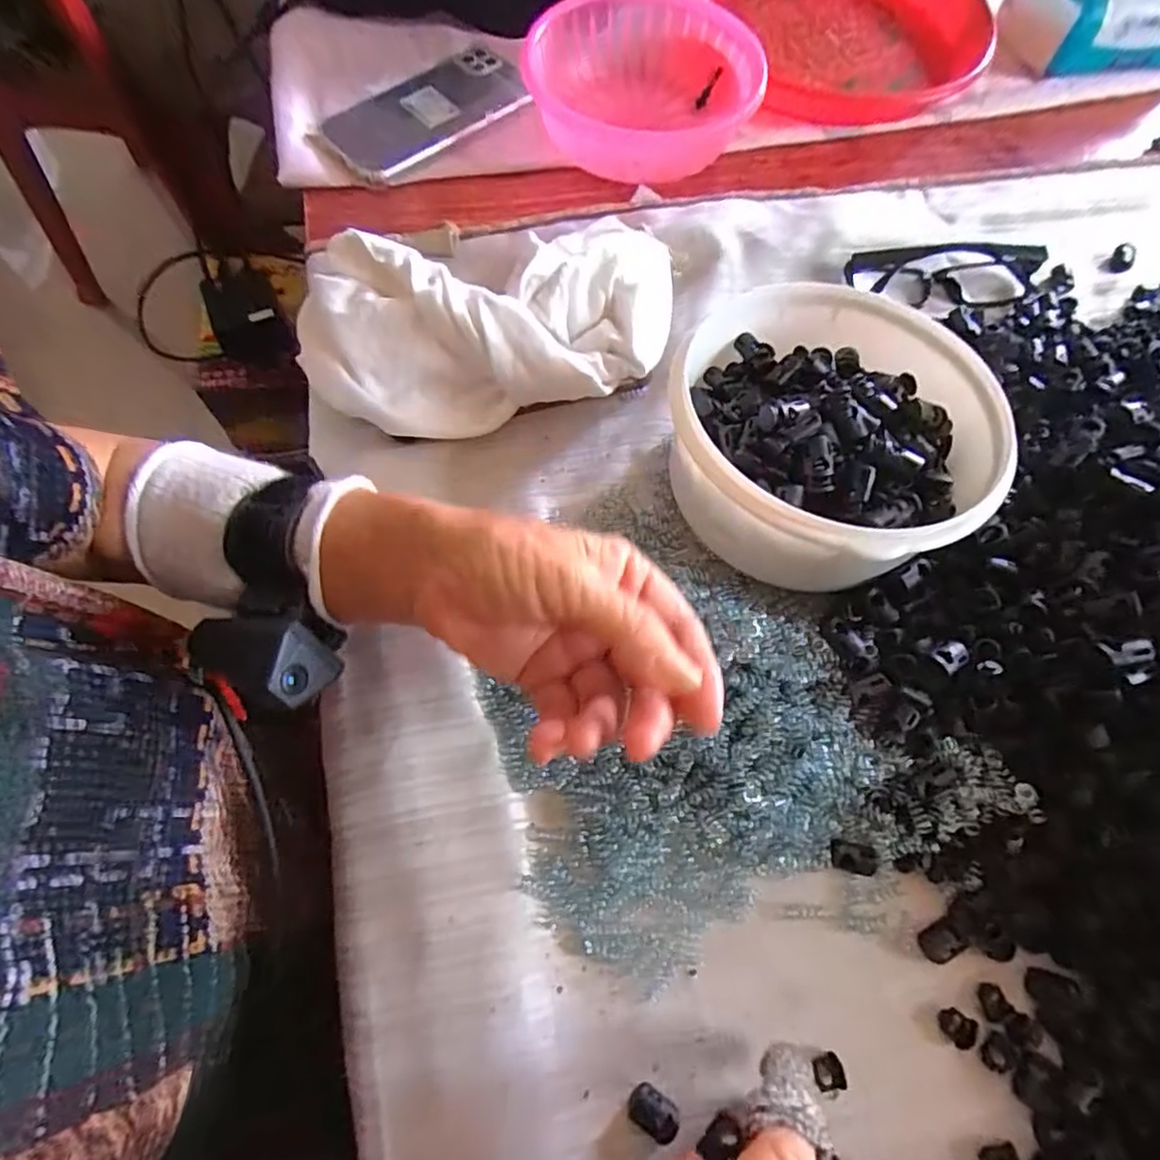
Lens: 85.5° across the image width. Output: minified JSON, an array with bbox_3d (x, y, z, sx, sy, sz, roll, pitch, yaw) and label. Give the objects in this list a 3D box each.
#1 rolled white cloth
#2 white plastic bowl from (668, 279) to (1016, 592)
[{"bbox_3d":[-0.059,-0.150,0.371,0.205,0.070,0.127,-16,70,-10],"label":"rolled white cloth"},{"bbox_3d":[0.127,-0.078,0.322,0.160,0.067,0.160,1,67,-2],"label":"white plastic bowl"}]

